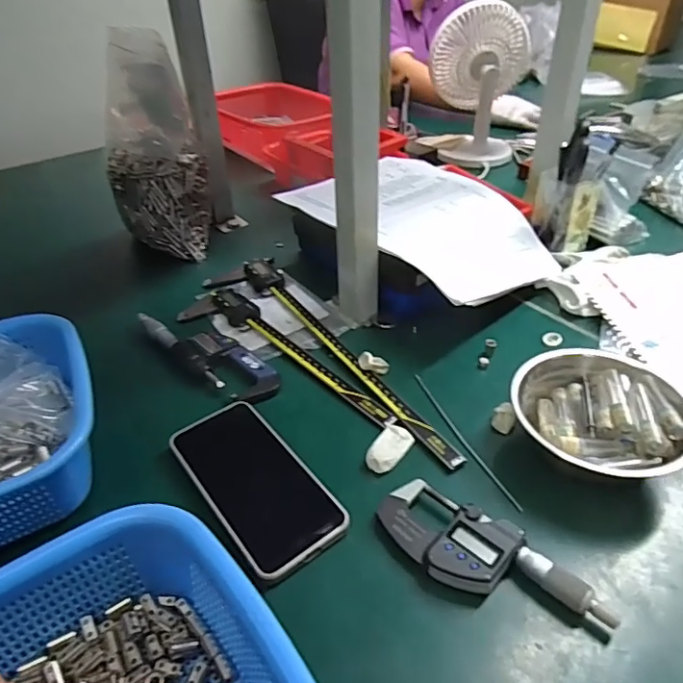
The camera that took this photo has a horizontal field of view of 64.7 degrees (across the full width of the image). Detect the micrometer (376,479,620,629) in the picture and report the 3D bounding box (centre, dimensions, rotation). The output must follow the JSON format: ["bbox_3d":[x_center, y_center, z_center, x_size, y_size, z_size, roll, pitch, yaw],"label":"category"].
[{"bbox_3d":[0.091,0.138,0.345,0.148,0.025,0.052,26,46,32],"label":"micrometer"}]

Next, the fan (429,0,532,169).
[{"bbox_3d":[0.230,-0.433,0.919,0.158,0.233,0.110,5,38,10],"label":"fan"}]

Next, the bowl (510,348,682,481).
[{"bbox_3d":[0.192,0.060,0.406,0.124,0.048,0.105,-3,38,0],"label":"bowl"}]

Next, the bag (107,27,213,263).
[{"bbox_3d":[-0.231,-0.232,0.664,0.117,0.266,0.092,-14,17,-16],"label":"bag"}]

